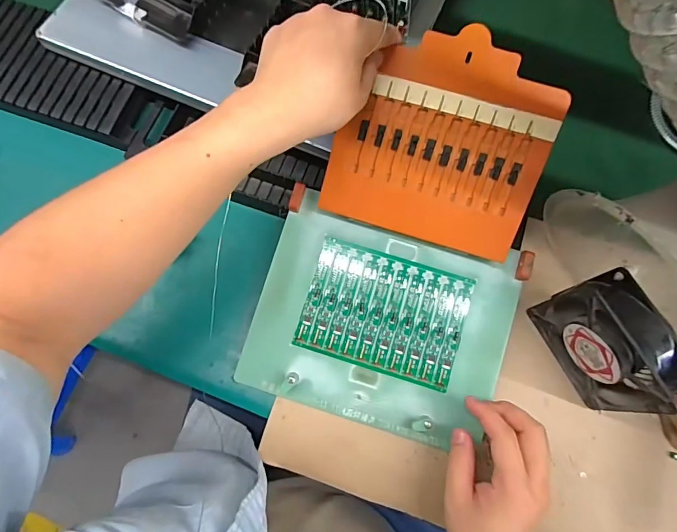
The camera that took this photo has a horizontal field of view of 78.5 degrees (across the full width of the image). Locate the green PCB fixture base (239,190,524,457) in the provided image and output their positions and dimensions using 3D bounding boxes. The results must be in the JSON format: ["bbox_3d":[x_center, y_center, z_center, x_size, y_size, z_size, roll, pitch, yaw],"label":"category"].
[{"bbox_3d":[0.042,0.061,0.433,0.250,0.012,0.204,19,81,4],"label":"green PCB fixture base"}]

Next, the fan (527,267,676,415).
[{"bbox_3d":[0.257,0.075,0.395,0.041,0.109,0.122,-25,76,-9],"label":"fan"}]

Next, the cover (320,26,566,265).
[{"bbox_3d":[0.099,-0.117,0.400,0.195,0.008,0.183,17,108,4],"label":"cover"}]

